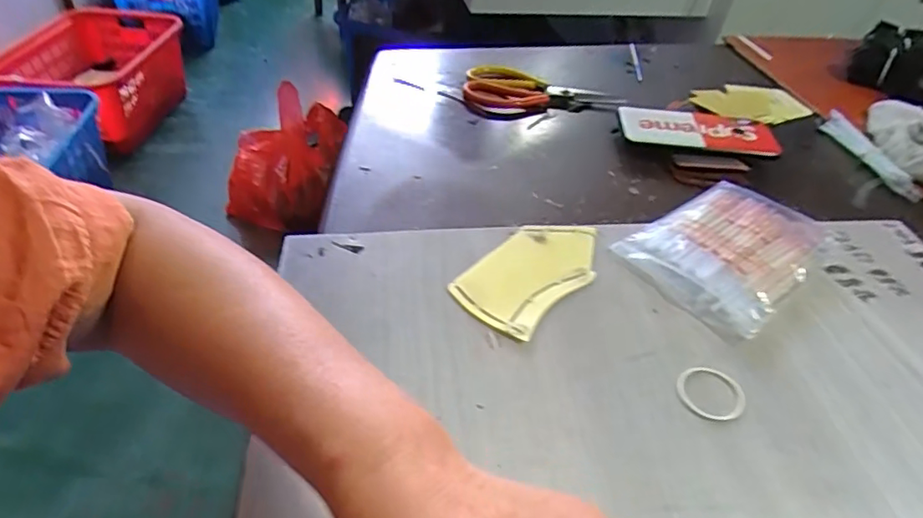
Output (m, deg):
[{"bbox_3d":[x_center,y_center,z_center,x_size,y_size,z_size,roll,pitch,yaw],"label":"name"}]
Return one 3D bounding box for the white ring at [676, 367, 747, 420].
[{"bbox_3d":[0.165,0.087,0.372,0.042,0.004,0.040,4,42,-4],"label":"white ring"}]

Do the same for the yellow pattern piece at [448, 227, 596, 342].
[{"bbox_3d":[0.057,0.008,0.440,0.070,0.006,0.132,31,48,28],"label":"yellow pattern piece"}]

